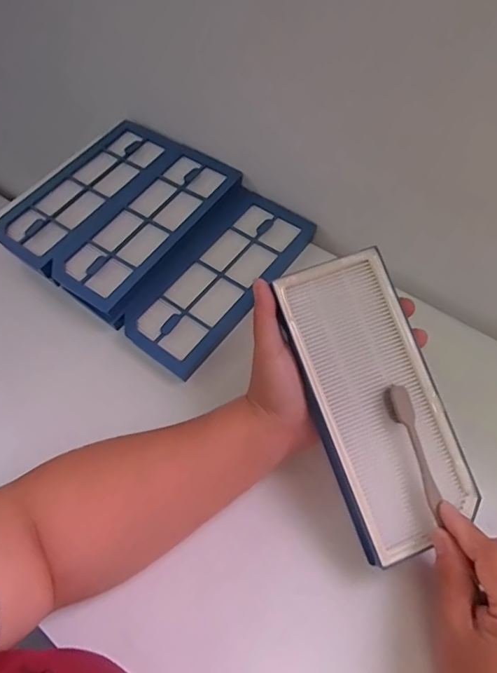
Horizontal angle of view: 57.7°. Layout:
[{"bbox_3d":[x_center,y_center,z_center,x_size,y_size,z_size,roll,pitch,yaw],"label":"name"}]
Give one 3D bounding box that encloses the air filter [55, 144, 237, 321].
[{"bbox_3d":[-0.099,-0.115,0.456,0.090,0.017,0.207,32,66,20],"label":"air filter"}]

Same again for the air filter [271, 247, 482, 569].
[{"bbox_3d":[0.089,0.043,0.308,0.089,0.017,0.196,-16,83,-6],"label":"air filter"}]

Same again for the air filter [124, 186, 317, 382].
[{"bbox_3d":[-0.027,-0.060,0.437,0.090,0.021,0.204,31,66,19],"label":"air filter"}]

